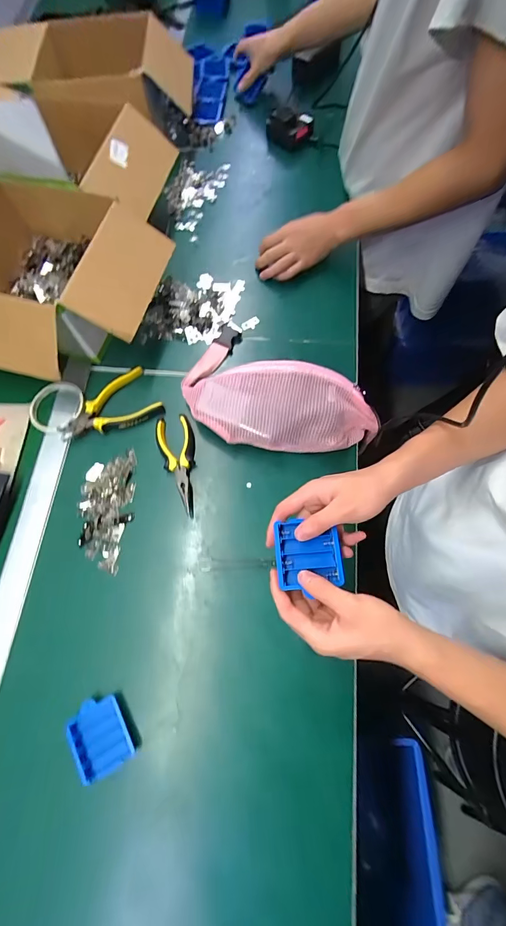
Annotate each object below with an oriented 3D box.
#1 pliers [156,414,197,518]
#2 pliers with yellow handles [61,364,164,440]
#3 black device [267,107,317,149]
[{"bbox_3d":[-0.106,-0.001,0.552,0.057,0.019,0.154,-18,71,-4],"label":"pliers"},{"bbox_3d":[-0.232,-0.093,0.586,0.160,0.021,0.094,-20,71,-4],"label":"pliers with yellow handles"},{"bbox_3d":[0.073,-0.647,0.708,0.092,0.042,0.052,-5,70,0],"label":"black device"}]

